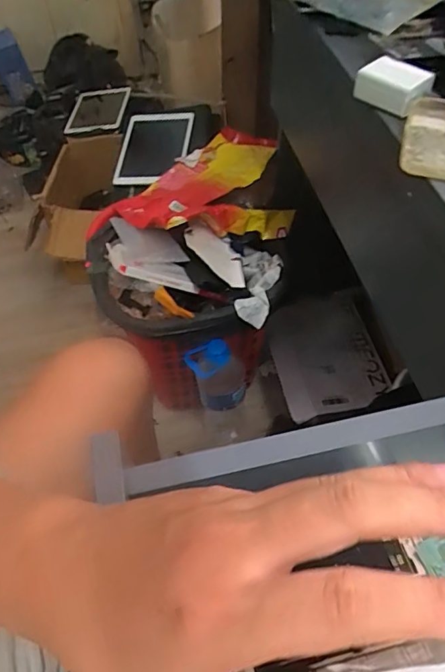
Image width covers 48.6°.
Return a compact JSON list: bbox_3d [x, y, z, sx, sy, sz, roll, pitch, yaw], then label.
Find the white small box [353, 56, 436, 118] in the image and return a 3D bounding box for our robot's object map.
[{"bbox_3d":[0.143,-0.207,0.406,0.042,0.026,0.053,-37,61,-23],"label":"white small box"}]

